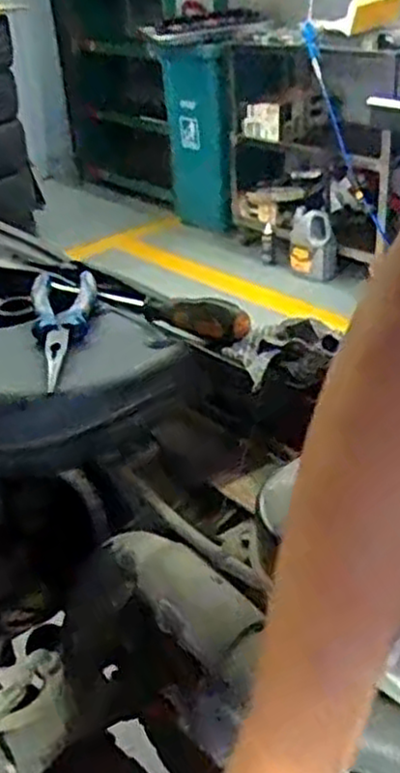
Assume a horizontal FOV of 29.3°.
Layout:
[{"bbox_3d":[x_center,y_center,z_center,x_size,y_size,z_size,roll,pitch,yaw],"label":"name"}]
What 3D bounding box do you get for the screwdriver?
[{"bbox_3d":[-0.051,-0.078,0.687,0.223,0.028,0.033,22,39,36],"label":"screwdriver"}]

